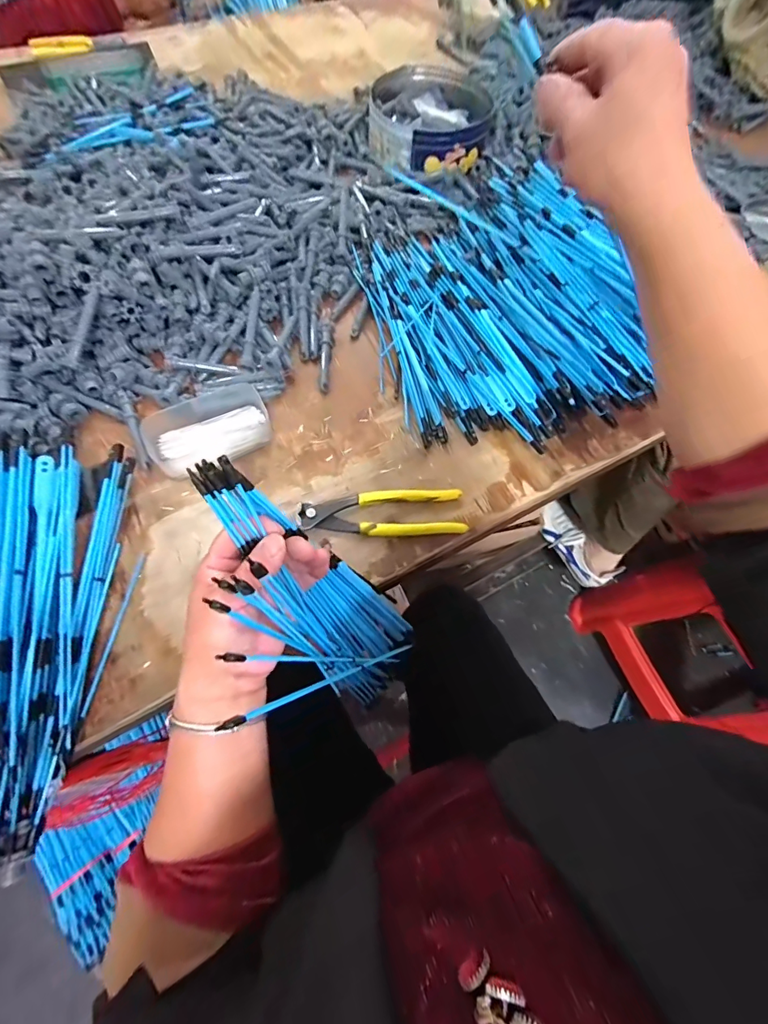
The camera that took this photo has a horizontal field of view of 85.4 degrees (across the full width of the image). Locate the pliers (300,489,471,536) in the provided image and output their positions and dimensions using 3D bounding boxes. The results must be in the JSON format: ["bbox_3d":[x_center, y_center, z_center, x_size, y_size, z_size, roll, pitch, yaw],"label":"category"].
[{"bbox_3d":[-0.001,0.002,0.411,0.161,0.018,0.046,-2,67,-3],"label":"pliers"}]

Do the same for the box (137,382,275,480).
[{"bbox_3d":[-0.181,-0.087,0.435,0.120,0.027,0.077,-28,71,-14],"label":"box"}]

